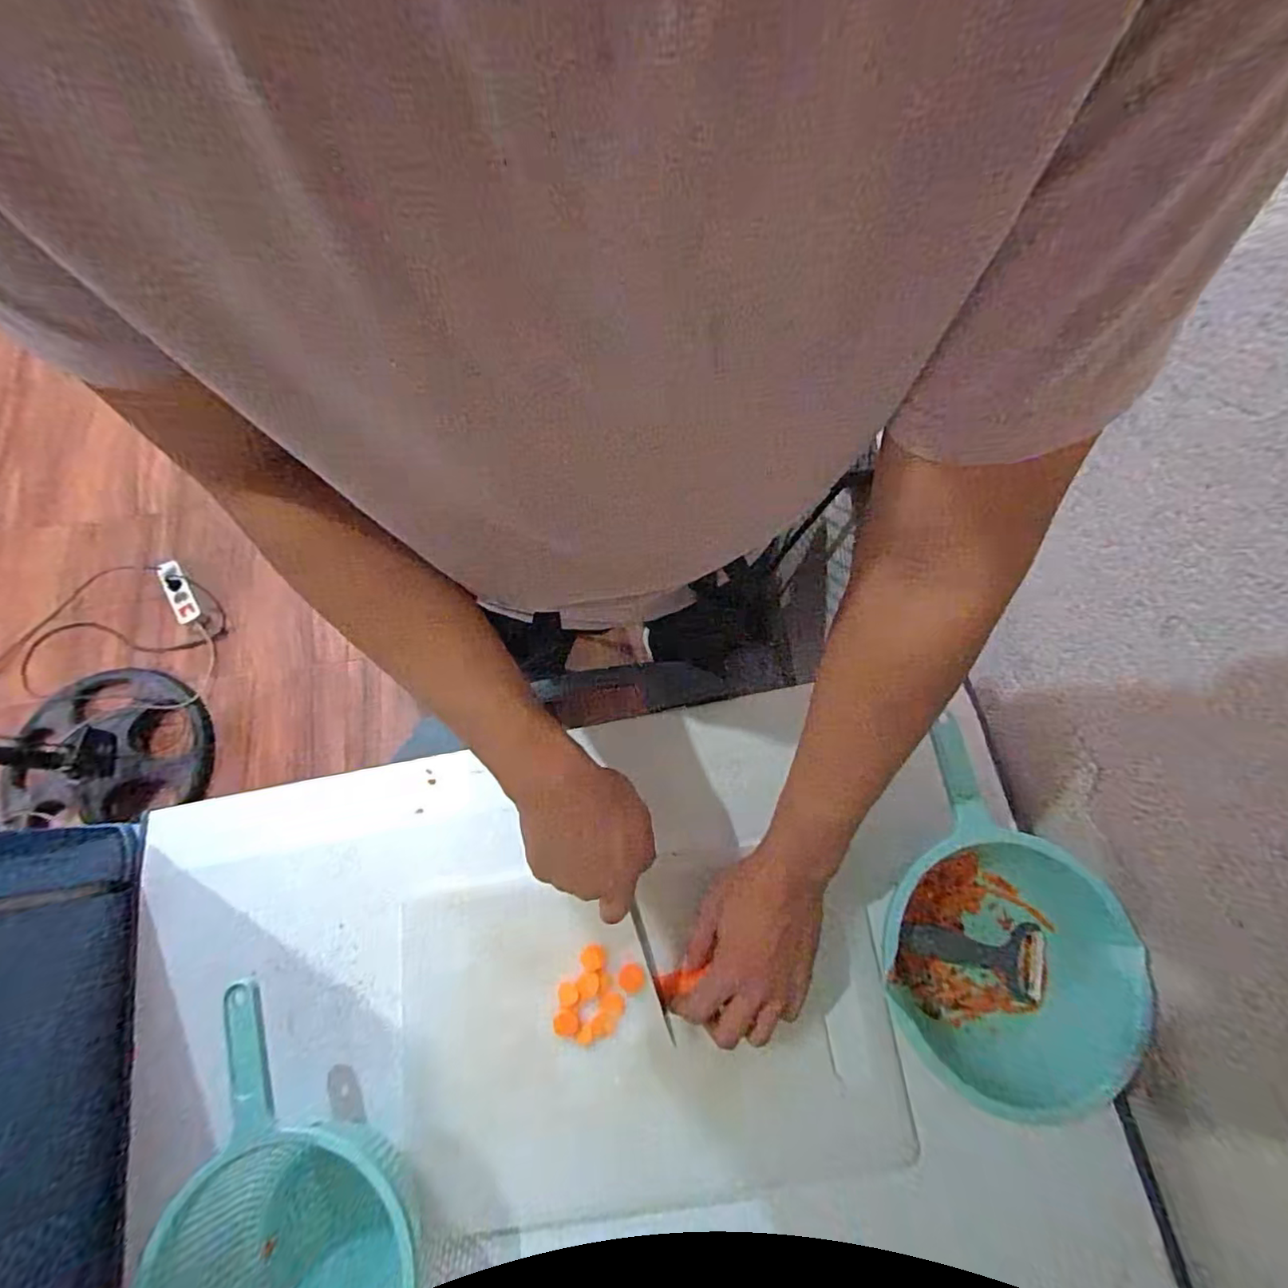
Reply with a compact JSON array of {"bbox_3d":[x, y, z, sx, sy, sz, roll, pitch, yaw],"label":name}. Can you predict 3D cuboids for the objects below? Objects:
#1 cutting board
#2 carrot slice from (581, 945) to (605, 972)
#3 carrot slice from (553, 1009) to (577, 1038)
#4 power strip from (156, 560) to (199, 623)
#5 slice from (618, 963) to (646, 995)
[{"bbox_3d":[0.002,0.317,0.474,0.397,0.013,0.249,-7,74,-2],"label":"cutting board"},{"bbox_3d":[-0.044,0.267,0.489,0.020,0.004,0.020,0,74,0],"label":"carrot slice"},{"bbox_3d":[-0.065,0.315,0.477,0.019,0.004,0.020,0,74,0],"label":"carrot slice"},{"bbox_3d":[-1.144,-0.130,1.416,0.049,0.024,0.174,-30,76,-8],"label":"power strip"},{"bbox_3d":[-0.010,0.282,0.485,0.022,0.004,0.023,-4,74,-1],"label":"slice"}]

